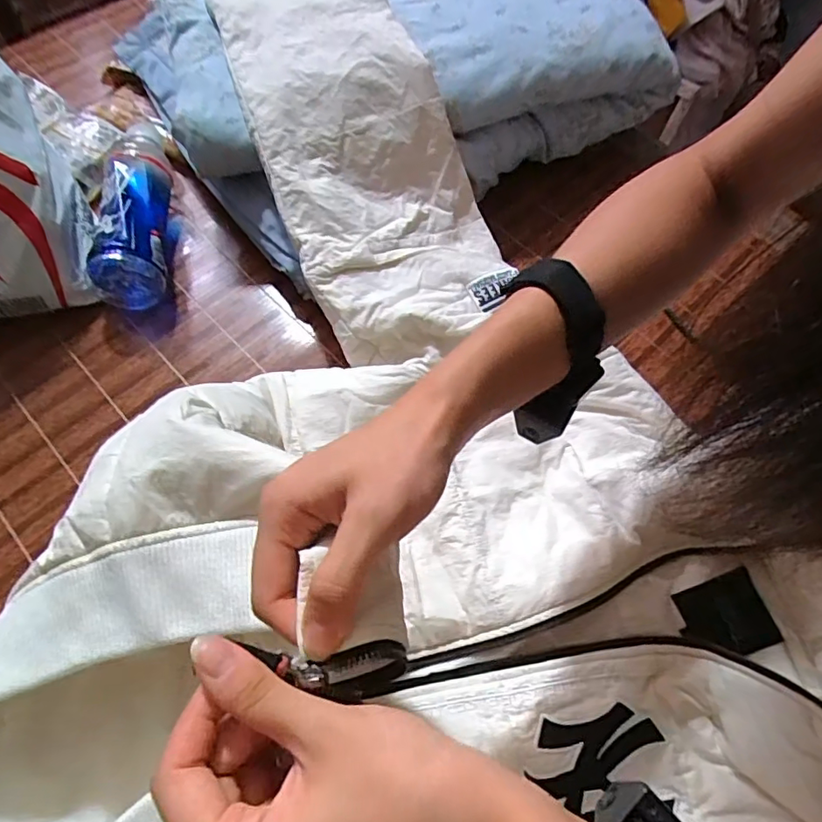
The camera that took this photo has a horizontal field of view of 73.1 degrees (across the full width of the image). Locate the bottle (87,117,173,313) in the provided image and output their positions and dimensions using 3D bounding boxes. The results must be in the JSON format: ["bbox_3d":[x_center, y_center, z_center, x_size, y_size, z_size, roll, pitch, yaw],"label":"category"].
[{"bbox_3d":[-0.293,-0.218,0.591,0.065,0.068,0.226,-7,64,-5],"label":"bottle"}]

